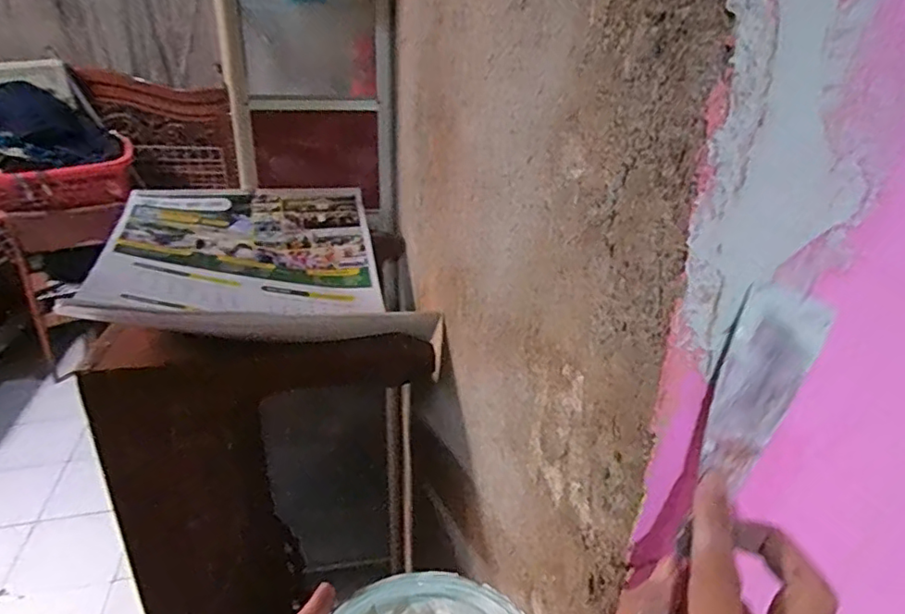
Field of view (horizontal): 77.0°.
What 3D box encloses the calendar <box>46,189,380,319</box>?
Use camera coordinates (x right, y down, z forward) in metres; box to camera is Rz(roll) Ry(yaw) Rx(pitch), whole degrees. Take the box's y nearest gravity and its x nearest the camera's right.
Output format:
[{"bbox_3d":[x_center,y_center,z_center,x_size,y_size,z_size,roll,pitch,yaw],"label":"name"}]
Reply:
[{"bbox_3d":[-0.335,-0.078,0.950,0.408,0.141,0.462,-7,24,-11],"label":"calendar"}]

